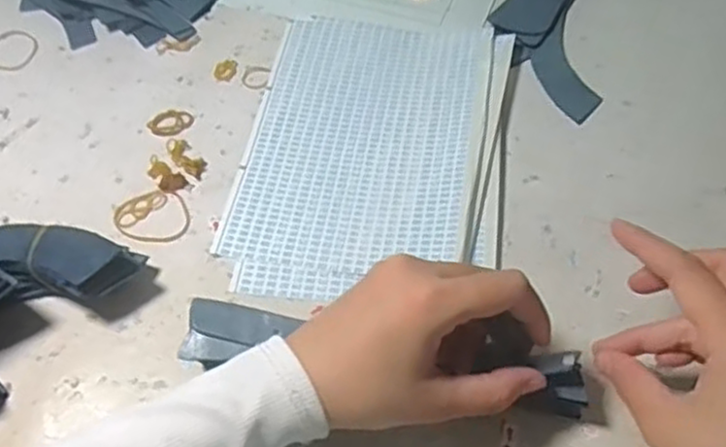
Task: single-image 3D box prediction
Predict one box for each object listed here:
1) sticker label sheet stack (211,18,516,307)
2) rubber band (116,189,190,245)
[{"bbox_3d":[0.009,-0.052,0.461,0.162,0.010,0.223,6,56,7],"label":"sticker label sheet stack"},{"bbox_3d":[-0.127,-0.005,0.438,0.044,0.004,0.038,6,56,7],"label":"rubber band"}]

